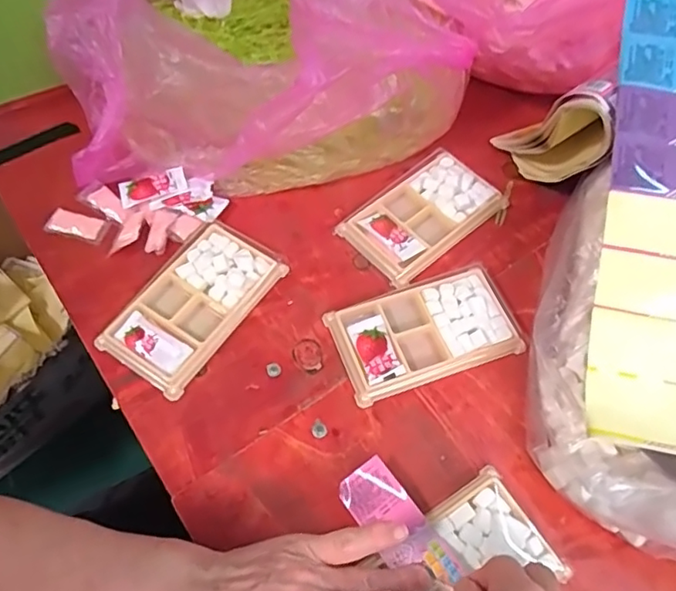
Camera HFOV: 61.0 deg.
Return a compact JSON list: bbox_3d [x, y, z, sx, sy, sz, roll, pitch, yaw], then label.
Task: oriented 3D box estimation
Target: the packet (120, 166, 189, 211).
[{"bbox_3d":[-0.160,-0.096,0.493,0.056,0.006,0.027,-17,62,-11],"label":"packet"}]

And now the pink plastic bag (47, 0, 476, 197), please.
[{"bbox_3d":[-0.065,-0.217,0.494,0.336,0.146,0.204,-13,61,-9],"label":"pink plastic bag"}]

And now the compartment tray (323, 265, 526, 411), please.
[{"bbox_3d":[0.066,0.026,0.442,0.135,0.014,0.078,-18,62,-11],"label":"compartment tray"}]

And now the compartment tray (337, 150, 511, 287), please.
[{"bbox_3d":[0.074,-0.073,0.497,0.136,0.014,0.079,-38,68,-20],"label":"compartment tray"}]

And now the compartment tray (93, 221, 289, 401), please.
[{"bbox_3d":[-0.112,0.006,0.447,0.077,0.016,0.134,31,64,15],"label":"compartment tray"}]

